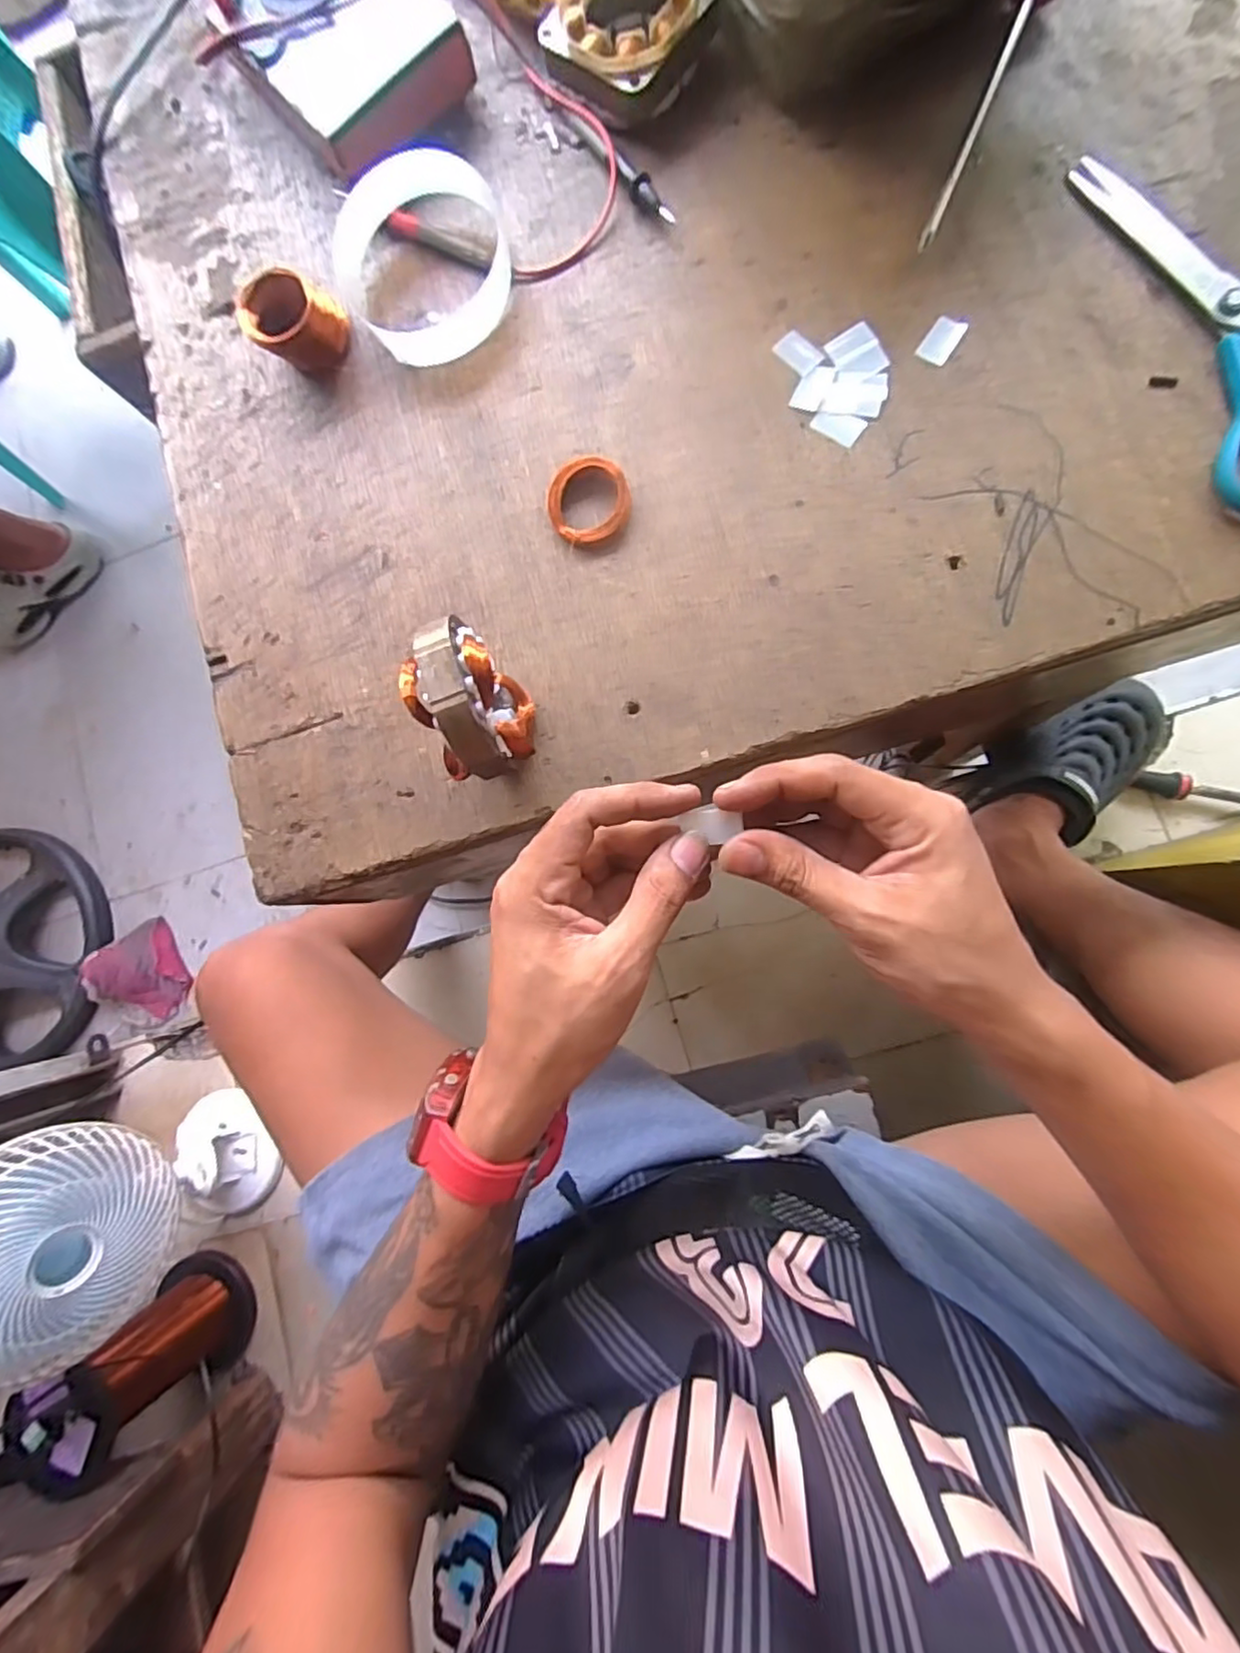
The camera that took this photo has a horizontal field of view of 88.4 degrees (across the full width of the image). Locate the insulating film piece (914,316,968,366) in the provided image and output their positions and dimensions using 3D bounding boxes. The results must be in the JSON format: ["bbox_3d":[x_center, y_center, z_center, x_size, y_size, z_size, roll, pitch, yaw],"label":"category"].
[{"bbox_3d":[0.165,-0.249,0.326,0.016,0.004,0.024,35,90,10],"label":"insulating film piece"}]

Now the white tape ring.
[{"bbox_3d":[-0.112,-0.319,0.359,0.097,0.030,0.105,-1,84,8],"label":"white tape ring"}]

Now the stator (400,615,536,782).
[{"bbox_3d":[-0.069,-0.057,0.307,0.042,0.074,0.066,-31,81,4],"label":"stator"}]

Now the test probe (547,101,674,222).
[{"bbox_3d":[-0.006,-0.377,0.360,0.010,0.011,0.110,-38,80,3],"label":"test probe"}]

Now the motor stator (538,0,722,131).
[{"bbox_3d":[0.002,-0.437,0.355,0.077,0.031,0.082,36,90,10],"label":"motor stator"}]

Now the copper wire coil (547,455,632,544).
[{"bbox_3d":[-0.017,-0.175,0.342,0.043,0.015,0.041,-1,84,8],"label":"copper wire coil"}]

